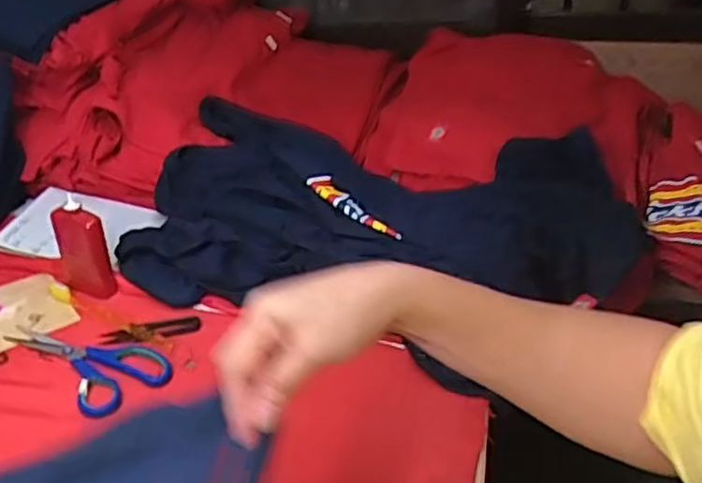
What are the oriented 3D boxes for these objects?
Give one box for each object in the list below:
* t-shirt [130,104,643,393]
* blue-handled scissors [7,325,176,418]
[{"bbox_3d":[0.042,-0.025,0.812,0.573,0.140,0.337,6,34,15],"label":"t-shirt"},{"bbox_3d":[-0.260,0.108,0.682,0.175,0.006,0.086,25,43,37],"label":"blue-handled scissors"}]

